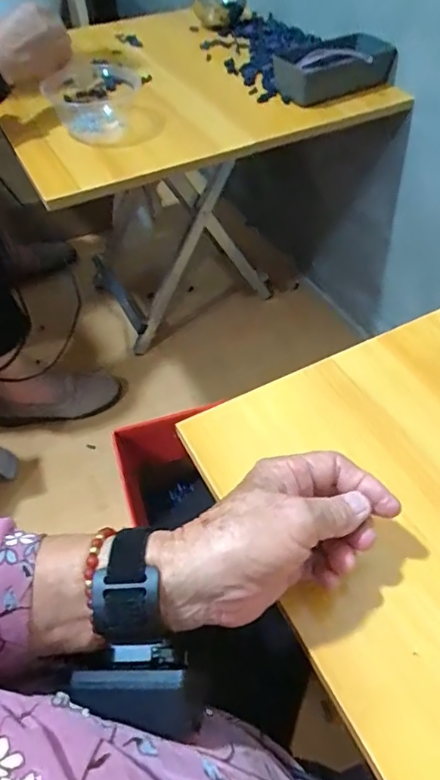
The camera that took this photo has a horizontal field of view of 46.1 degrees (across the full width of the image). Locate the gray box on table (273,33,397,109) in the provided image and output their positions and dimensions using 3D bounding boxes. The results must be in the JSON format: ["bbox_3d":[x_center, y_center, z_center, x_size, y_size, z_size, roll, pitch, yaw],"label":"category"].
[{"bbox_3d":[0.184,-0.503,0.810,0.184,0.082,0.075,-24,55,-16],"label":"gray box on table"}]

